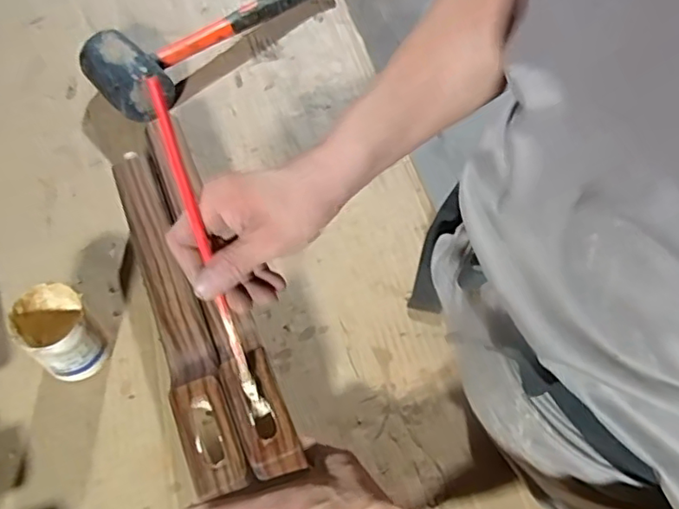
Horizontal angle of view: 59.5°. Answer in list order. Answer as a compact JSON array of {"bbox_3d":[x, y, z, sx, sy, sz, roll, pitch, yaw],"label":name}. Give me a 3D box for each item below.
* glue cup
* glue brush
[{"bbox_3d":[-0.244,0.072,0.525,0.065,0.079,0.061,36,65,22],"label":"glue cup"},{"bbox_3d":[-0.086,0.007,0.402,0.013,0.249,0.020,-17,24,-9],"label":"glue brush"}]

